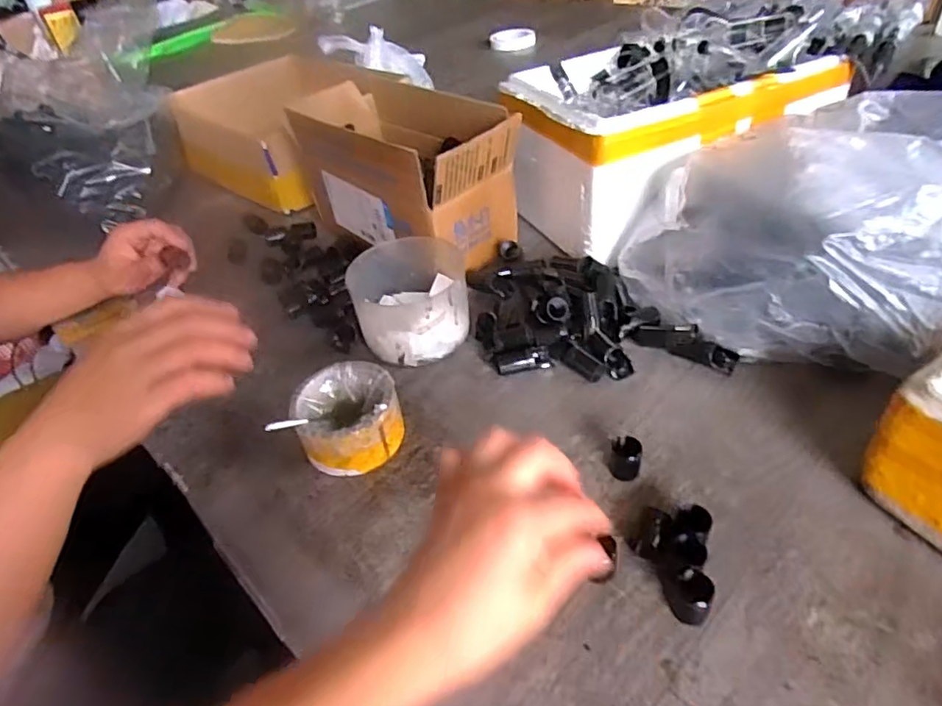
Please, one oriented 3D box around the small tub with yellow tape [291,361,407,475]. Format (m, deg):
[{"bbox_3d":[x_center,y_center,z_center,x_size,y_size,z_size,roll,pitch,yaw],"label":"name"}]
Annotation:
[{"bbox_3d":[-0.104,0.054,0.493,0.083,0.051,0.087,-5,42,4],"label":"small tub with yellow tape"}]

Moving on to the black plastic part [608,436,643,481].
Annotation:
[{"bbox_3d":[0.118,0.080,0.444,0.022,0.028,0.020,-5,42,4],"label":"black plastic part"}]

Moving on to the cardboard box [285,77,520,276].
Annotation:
[{"bbox_3d":[-0.075,-0.202,0.683,0.142,0.161,0.248,-33,47,-24],"label":"cardboard box"}]

